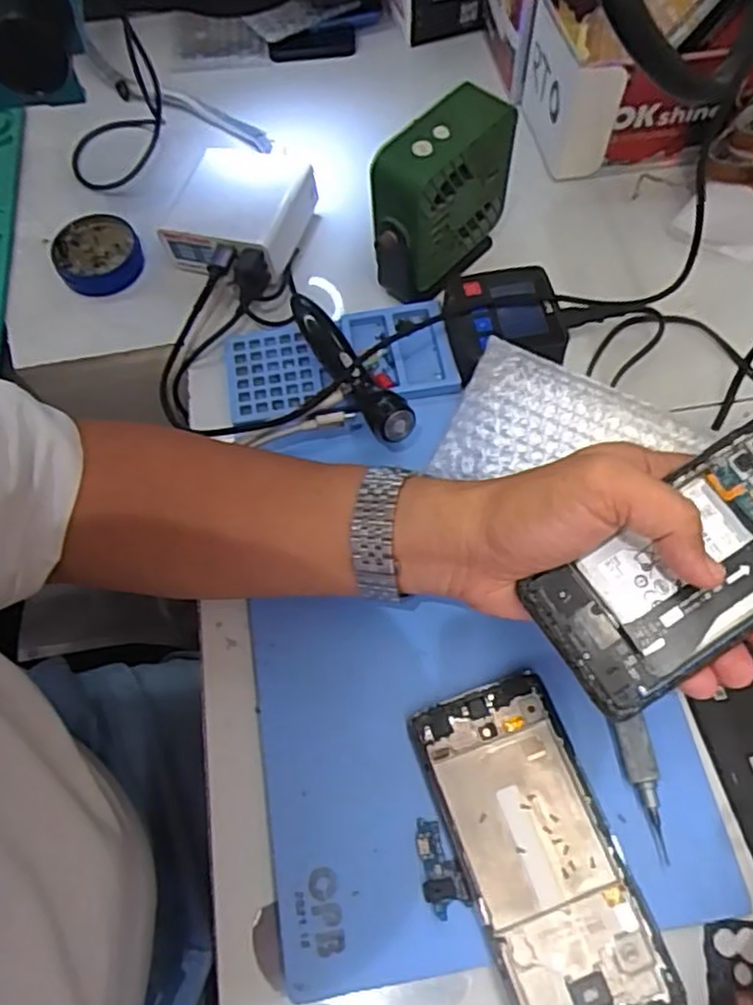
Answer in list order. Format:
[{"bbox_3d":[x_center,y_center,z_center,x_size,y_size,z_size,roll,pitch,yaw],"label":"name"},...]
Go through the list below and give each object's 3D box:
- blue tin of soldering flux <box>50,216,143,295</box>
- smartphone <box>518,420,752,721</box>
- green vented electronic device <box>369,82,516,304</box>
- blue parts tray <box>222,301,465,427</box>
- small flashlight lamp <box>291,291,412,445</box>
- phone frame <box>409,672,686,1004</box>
[{"bbox_3d":[-0.206,-0.184,0.521,0.060,0.018,0.058,-1,64,2],"label":"blue tin of soldering flux"},{"bbox_3d":[0.148,0.024,0.311,0.158,0.005,0.071,-35,71,-6],"label":"smartphone"},{"bbox_3d":[0.042,-0.194,0.465,0.049,0.119,0.101,30,71,16],"label":"green vented electronic device"},{"bbox_3d":[-0.024,-0.092,0.463,0.147,0.023,0.072,-12,64,-4],"label":"blue parts tray"},{"bbox_3d":[-0.018,-0.085,0.441,0.021,0.029,0.126,-28,56,-12],"label":"small flashlight lamp"},{"bbox_3d":[0.079,0.169,0.341,0.073,0.012,0.159,-19,65,-7],"label":"phone frame"}]

